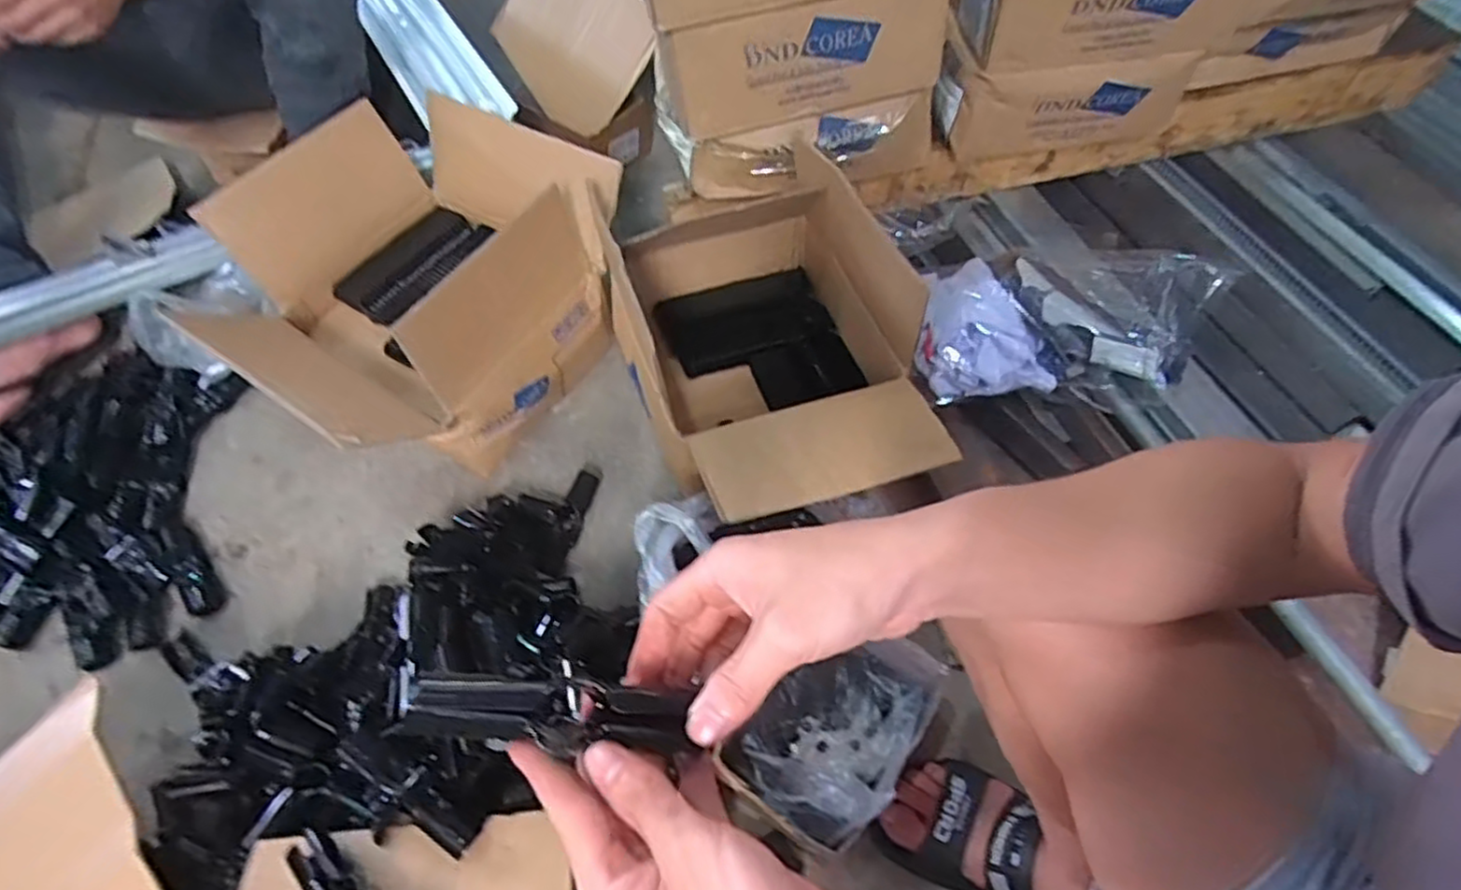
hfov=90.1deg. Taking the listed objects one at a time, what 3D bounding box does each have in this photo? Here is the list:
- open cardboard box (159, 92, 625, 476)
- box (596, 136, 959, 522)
[{"bbox_3d":[-0.398,-0.188,0.928,0.374,0.252,0.435,29,61,19],"label":"open cardboard box"},{"bbox_3d":[0.032,-0.119,0.874,0.295,0.238,0.464,-16,57,-10],"label":"box"}]

